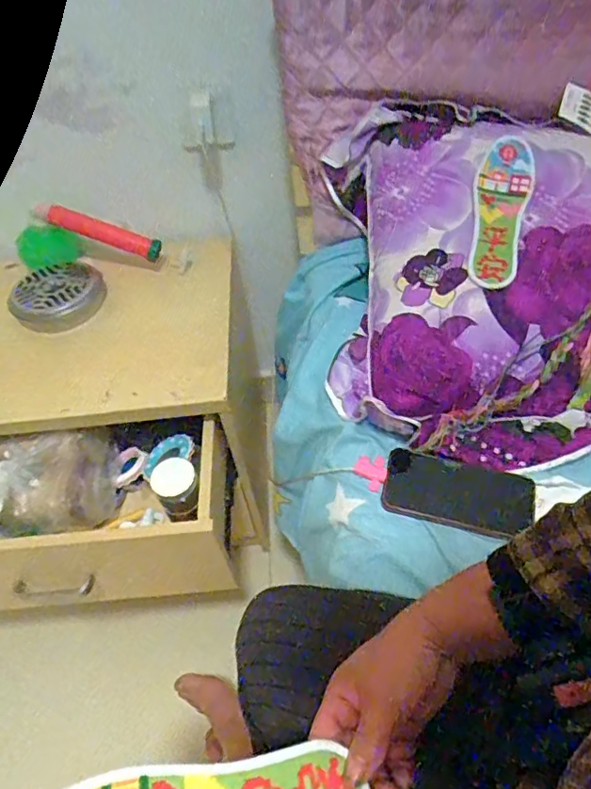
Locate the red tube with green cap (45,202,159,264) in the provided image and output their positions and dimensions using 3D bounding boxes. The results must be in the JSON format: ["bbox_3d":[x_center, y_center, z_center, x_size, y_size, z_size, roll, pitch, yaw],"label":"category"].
[{"bbox_3d":[-0.322,-0.275,0.905,0.197,0.031,0.030,20,52,-1],"label":"red tube with green cap"}]

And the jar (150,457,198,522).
[{"bbox_3d":[-0.152,0.125,0.704,0.054,0.068,0.054,-3,49,4],"label":"jar"}]

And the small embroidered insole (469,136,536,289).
[{"bbox_3d":[0.250,-0.229,0.657,0.068,0.012,0.216,17,74,3],"label":"small embroidered insole"}]

